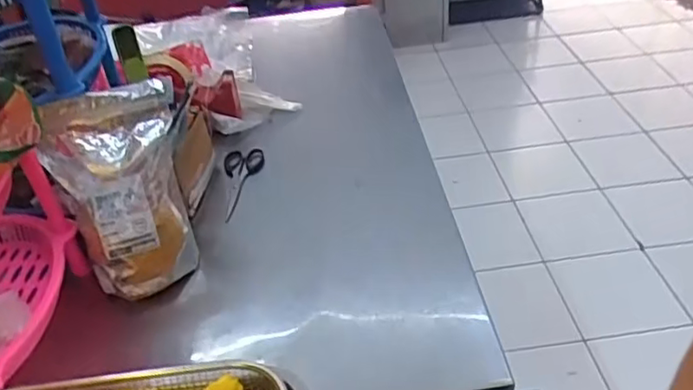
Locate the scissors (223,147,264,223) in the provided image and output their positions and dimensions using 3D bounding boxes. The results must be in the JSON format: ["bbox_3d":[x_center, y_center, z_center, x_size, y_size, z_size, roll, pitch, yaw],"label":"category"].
[{"bbox_3d":[-0.158,-0.018,0.912,0.058,0.015,0.128,2,51,9],"label":"scissors"}]

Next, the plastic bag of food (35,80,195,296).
[{"bbox_3d":[-0.245,-0.005,0.718,0.150,0.186,0.134,-20,40,-17],"label":"plastic bag of food"}]

